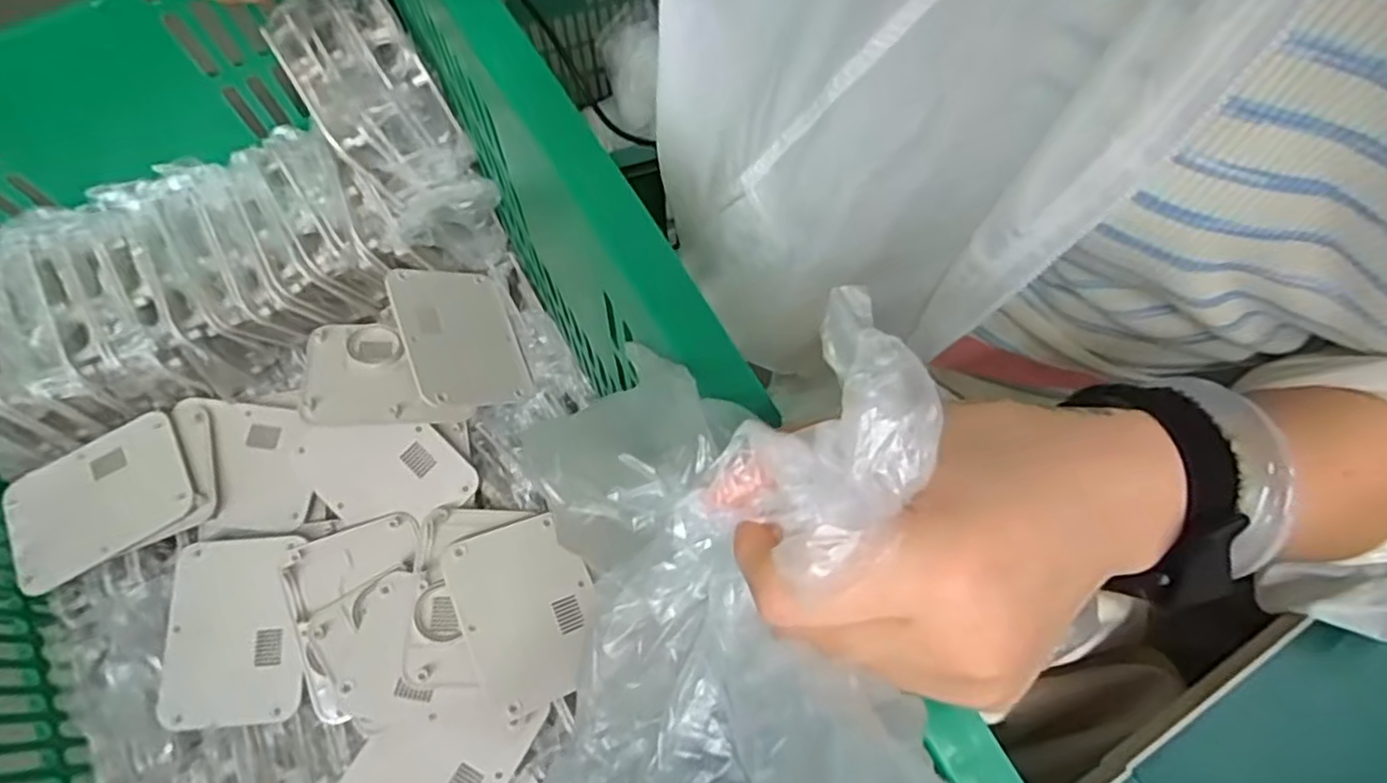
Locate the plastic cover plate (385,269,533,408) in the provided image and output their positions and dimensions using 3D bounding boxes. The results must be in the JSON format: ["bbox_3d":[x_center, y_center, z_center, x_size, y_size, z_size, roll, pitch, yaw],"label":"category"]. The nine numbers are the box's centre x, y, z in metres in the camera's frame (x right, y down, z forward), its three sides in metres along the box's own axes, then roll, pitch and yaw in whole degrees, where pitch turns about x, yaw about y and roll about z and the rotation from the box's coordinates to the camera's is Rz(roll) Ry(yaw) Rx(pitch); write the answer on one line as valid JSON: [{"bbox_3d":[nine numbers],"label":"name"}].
[{"bbox_3d":[-0.189,-0.046,0.570,0.093,0.008,0.124,-7,63,-43],"label":"plastic cover plate"}]

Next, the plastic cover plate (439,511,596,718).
[{"bbox_3d":[-0.117,0.154,0.500,0.092,0.006,0.125,-15,68,-30],"label":"plastic cover plate"}]

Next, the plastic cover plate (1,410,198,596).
[{"bbox_3d":[-0.443,0.077,0.521,0.123,0.008,0.099,-32,71,-12],"label":"plastic cover plate"}]

